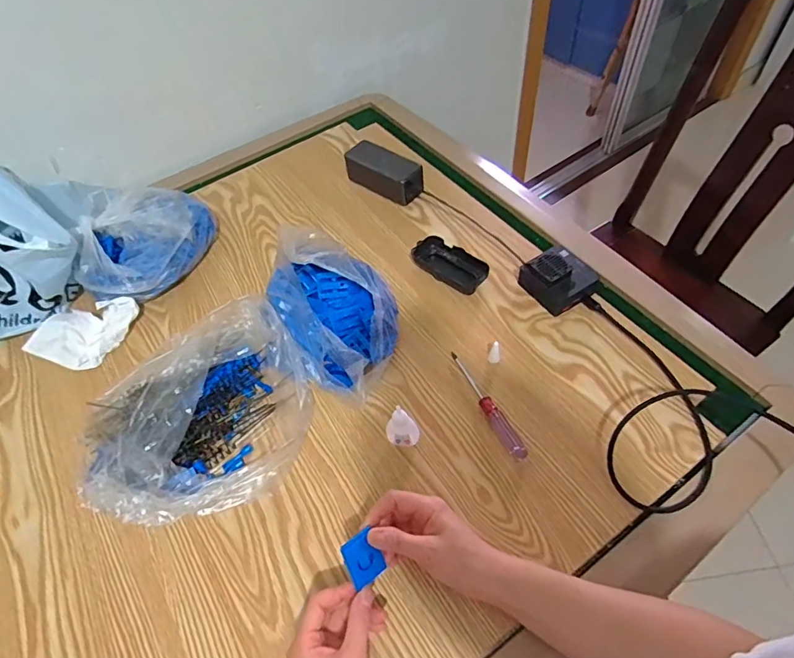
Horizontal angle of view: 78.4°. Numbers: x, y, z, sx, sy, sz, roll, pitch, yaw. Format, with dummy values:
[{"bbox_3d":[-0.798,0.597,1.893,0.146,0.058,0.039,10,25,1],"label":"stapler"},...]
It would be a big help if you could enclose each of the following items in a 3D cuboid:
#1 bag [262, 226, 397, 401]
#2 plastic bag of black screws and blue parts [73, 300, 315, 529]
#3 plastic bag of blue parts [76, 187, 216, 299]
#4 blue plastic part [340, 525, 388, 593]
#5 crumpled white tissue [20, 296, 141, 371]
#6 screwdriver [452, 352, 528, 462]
[{"bbox_3d":[-0.073,-0.035,0.595,0.142,0.119,0.213,-26,57,-13],"label":"bag"},{"bbox_3d":[-0.228,0.093,0.549,0.256,0.073,0.224,-27,57,-13],"label":"plastic bag of black screws and blue parts"},{"bbox_3d":[-0.352,-0.118,0.698,0.157,0.092,0.170,-9,55,-1],"label":"plastic bag of blue parts"},{"bbox_3d":[-0.031,0.202,0.426,0.028,0.006,0.039,-30,90,-19],"label":"blue plastic part"},{"bbox_3d":[-0.412,0.002,0.649,0.082,0.041,0.116,20,59,19],"label":"crumpled white tissue"},{"bbox_3d":[0.103,0.084,0.560,0.020,0.013,0.149,-24,56,-11],"label":"screwdriver"}]

